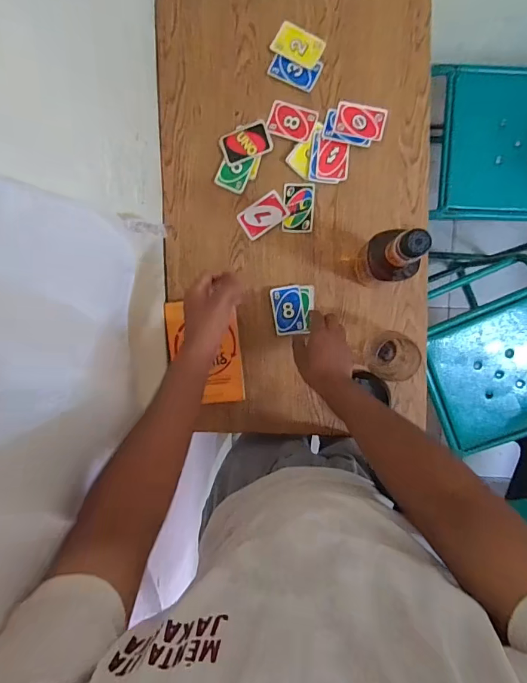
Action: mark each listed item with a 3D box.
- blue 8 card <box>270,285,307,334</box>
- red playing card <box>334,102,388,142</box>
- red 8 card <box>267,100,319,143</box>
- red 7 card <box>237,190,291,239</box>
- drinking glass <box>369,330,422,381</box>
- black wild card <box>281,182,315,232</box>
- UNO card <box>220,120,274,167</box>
[{"bbox_3d":[0.046,-0.057,0.724,0.054,0.010,0.086,-9,96,5],"label":"blue 8 card"},{"bbox_3d":[0.167,-0.380,0.683,0.085,0.005,0.054,14,94,4],"label":"red playing card"},{"bbox_3d":[0.050,-0.386,0.692,0.081,0.004,0.056,19,95,6],"label":"red 8 card"},{"bbox_3d":[-0.001,-0.229,0.718,0.085,0.004,0.055,-33,88,11],"label":"red 7 card"},{"bbox_3d":[0.221,0.025,0.678,0.083,0.073,0.076,0,96,4],"label":"drinking glass"},{"bbox_3d":[0.063,-0.240,0.709,0.055,0.004,0.086,3,96,7],"label":"black wild card"},{"bbox_3d":[-0.031,-0.355,0.706,0.090,0.004,0.056,-17,97,10],"label":"UNO card"}]

